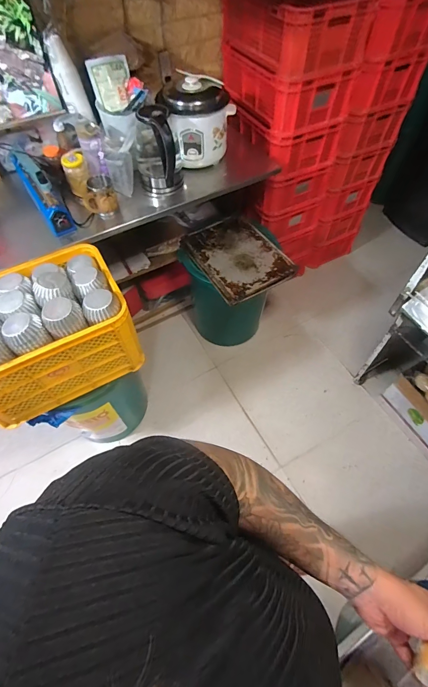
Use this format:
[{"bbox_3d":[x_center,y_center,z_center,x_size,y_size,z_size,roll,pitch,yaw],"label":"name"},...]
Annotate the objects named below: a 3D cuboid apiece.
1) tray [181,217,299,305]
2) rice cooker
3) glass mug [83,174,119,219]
[{"bbox_3d":[0.096,-0.378,1.438,0.340,0.035,0.447,-31,62,-17],"label":"tray"},{"bbox_3d":[-0.071,-0.803,1.194,0.230,0.232,0.210,-25,61,-14],"label":"rice cooker"},{"bbox_3d":[-0.386,-0.500,1.120,0.108,0.135,0.094,-15,59,-8],"label":"glass mug"}]

